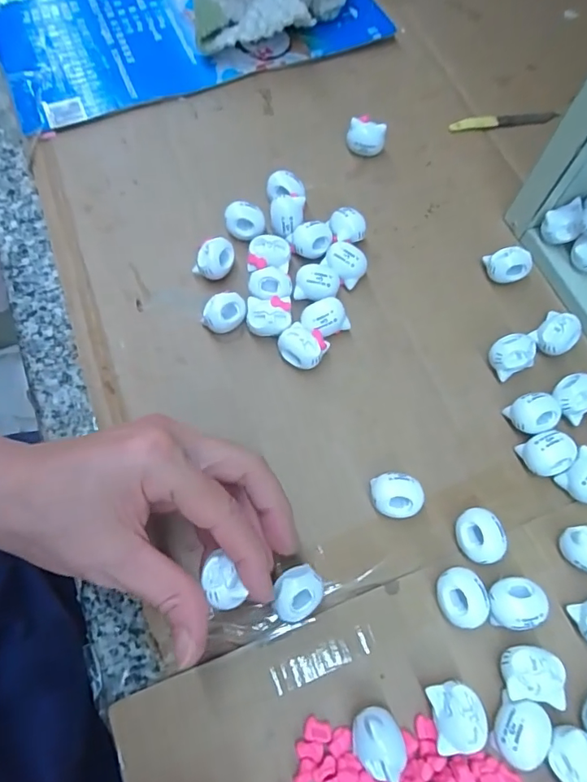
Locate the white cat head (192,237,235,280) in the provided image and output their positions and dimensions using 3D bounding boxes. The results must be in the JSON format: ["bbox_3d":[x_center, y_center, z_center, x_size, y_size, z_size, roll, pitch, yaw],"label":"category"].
[{"bbox_3d":[-0.047,-0.080,0.302,0.021,0.018,0.023,0,69,-1],"label":"white cat head"}]

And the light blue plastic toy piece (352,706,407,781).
[{"bbox_3d":[0.036,0.150,0.210,0.020,0.017,0.026,-28,72,-11],"label":"light blue plastic toy piece"}]

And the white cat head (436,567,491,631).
[{"bbox_3d":[0.079,0.098,0.234,0.021,0.017,0.025,-21,71,-9],"label":"white cat head"}]

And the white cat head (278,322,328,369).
[{"bbox_3d":[0.006,-0.025,0.282,0.026,0.017,0.023,25,71,9],"label":"white cat head"}]

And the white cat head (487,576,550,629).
[{"bbox_3d":[0.104,0.100,0.233,0.025,0.018,0.022,3,69,0],"label":"white cat head"}]

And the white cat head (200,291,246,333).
[{"bbox_3d":[-0.040,-0.044,0.287,0.026,0.022,0.016,-12,69,-5],"label":"white cat head"}]

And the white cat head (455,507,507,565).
[{"bbox_3d":[0.091,0.073,0.245,0.020,0.018,0.026,-11,69,-5],"label":"white cat head"}]

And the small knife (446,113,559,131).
[{"bbox_3d":[0.157,-0.201,0.365,0.084,0.005,0.011,-7,69,-4],"label":"small knife"}]

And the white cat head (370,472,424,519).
[{"bbox_3d":[0.052,0.054,0.253,0.026,0.019,0.021,-1,69,-1],"label":"white cat head"}]

